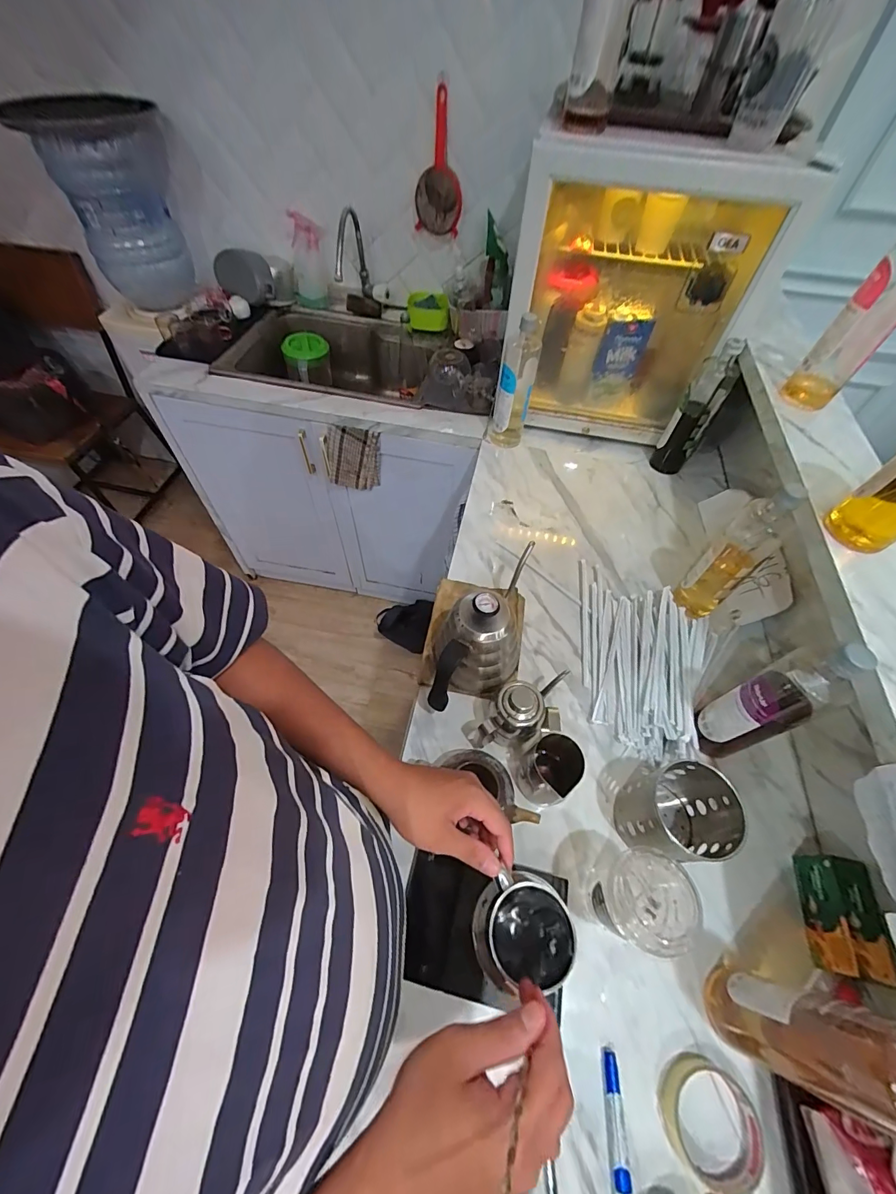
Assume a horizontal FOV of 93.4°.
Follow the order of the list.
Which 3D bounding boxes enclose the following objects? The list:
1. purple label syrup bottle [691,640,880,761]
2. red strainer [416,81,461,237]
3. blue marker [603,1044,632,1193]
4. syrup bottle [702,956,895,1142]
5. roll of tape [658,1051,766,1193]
[{"bbox_3d":[0.394,0.130,0.521,0.069,0.258,0.068,-23,61,-17],"label":"purple label syrup bottle"},{"bbox_3d":[-0.019,-1.069,1.056,0.119,0.285,0.083,0,78,-6],"label":"red strainer"},{"bbox_3d":[0.165,0.507,0.412,0.016,0.016,0.092,5,57,0],"label":"blue marker"},{"bbox_3d":[0.322,0.378,0.355,0.070,0.263,0.077,1,57,-2],"label":"syrup bottle"},{"bbox_3d":[0.257,0.509,0.409,0.083,0.022,0.088,1,57,-2],"label":"roll of tape"}]

